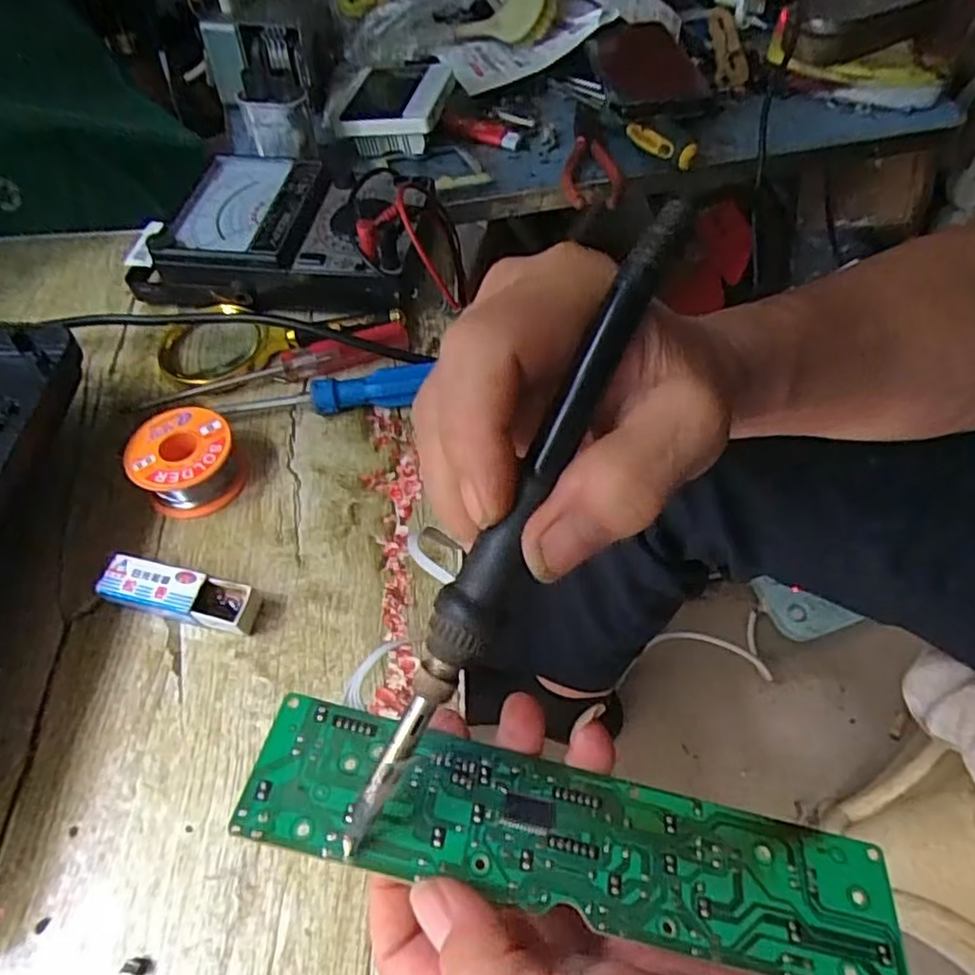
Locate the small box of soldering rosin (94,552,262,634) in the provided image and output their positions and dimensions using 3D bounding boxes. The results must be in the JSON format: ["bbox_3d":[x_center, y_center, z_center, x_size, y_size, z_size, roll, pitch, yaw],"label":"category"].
[{"bbox_3d":[-0.146,0.053,0.323,0.074,0.022,0.023,11,57,10],"label":"small box of soldering rosin"}]

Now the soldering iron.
[{"bbox_3d":[0.007,0.015,0.192,0.017,0.020,0.200,28,94,20],"label":"soldering iron"}]

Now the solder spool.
[{"bbox_3d":[-0.162,-0.014,0.364,0.051,0.029,0.052,-2,56,2],"label":"solder spool"}]

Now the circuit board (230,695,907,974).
[{"bbox_3d":[0.027,0.111,0.214,0.204,0.004,0.046,14,45,1],"label":"circuit board"}]

